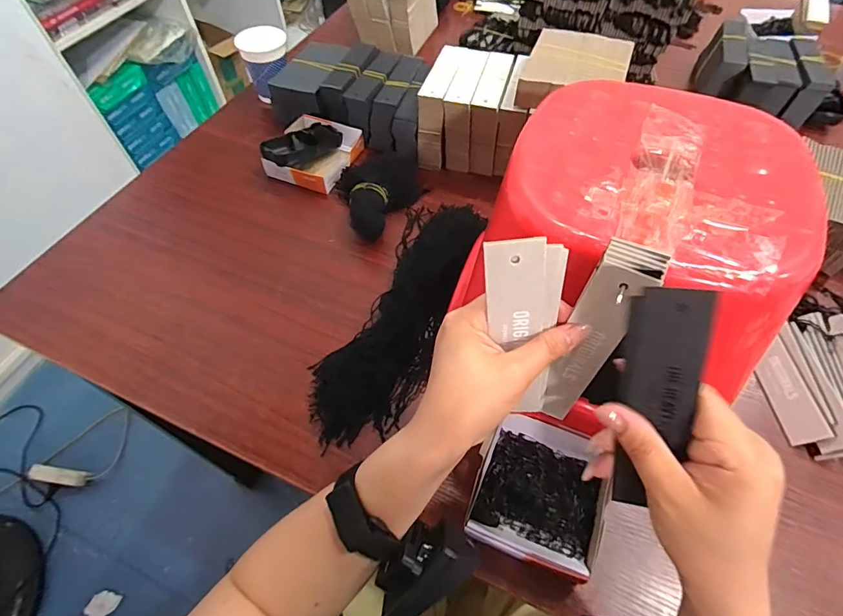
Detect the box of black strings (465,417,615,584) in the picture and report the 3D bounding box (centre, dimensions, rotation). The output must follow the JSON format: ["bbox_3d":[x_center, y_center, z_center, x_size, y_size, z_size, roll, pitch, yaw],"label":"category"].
[{"bbox_3d":[0.100,0.151,0.378,0.104,0.028,0.112,16,58,12],"label":"box of black strings"}]

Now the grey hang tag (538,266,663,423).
[{"bbox_3d":[0.098,0.026,0.276,0.031,0.122,0.004,20,41,6],"label":"grey hang tag"}]

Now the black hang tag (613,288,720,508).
[{"bbox_3d":[0.114,0.047,0.222,0.033,0.117,0.008,4,20,7],"label":"black hang tag"}]

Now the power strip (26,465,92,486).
[{"bbox_3d":[-0.879,0.406,1.102,0.127,0.032,0.040,14,59,-15],"label":"power strip"}]

